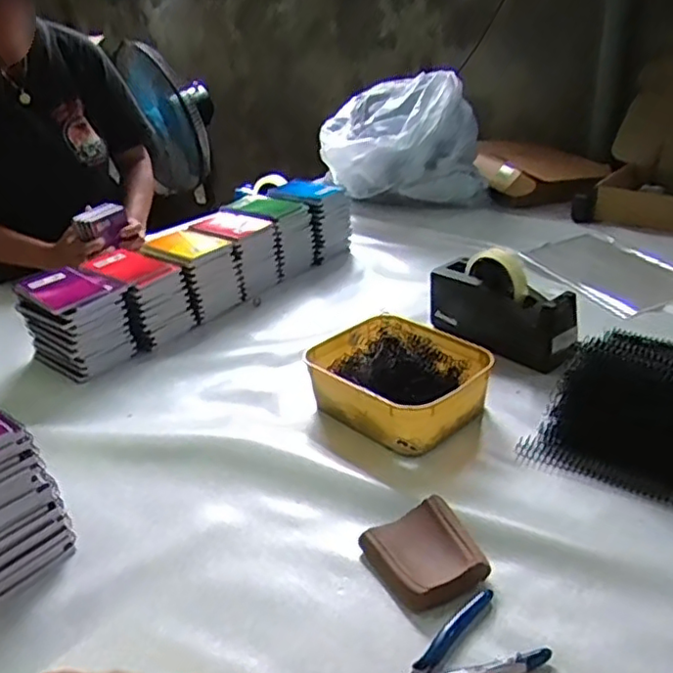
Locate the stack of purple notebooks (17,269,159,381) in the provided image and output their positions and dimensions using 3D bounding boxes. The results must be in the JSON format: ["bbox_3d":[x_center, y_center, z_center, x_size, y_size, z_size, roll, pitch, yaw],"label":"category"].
[{"bbox_3d":[-0.367,-0.026,0.907,0.130,0.110,0.123,17,35,36],"label":"stack of purple notebooks"}]

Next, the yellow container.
[{"bbox_3d":[0.069,0.048,0.745,0.199,0.064,0.155,21,37,39],"label":"yellow container"}]

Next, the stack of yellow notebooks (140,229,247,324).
[{"bbox_3d":[-0.233,-0.107,1.028,0.115,0.114,0.113,18,35,37],"label":"stack of yellow notebooks"}]

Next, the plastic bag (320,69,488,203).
[{"bbox_3d":[0.141,-0.420,1.384,0.354,0.260,0.259,-2,28,6],"label":"plastic bag"}]

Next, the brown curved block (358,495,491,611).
[{"bbox_3d":[0.078,0.187,0.538,0.083,0.021,0.090,-16,30,-20],"label":"brown curved block"}]

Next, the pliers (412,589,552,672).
[{"bbox_3d":[0.090,0.235,0.459,0.111,0.012,0.066,-17,30,-22],"label":"pliers"}]

